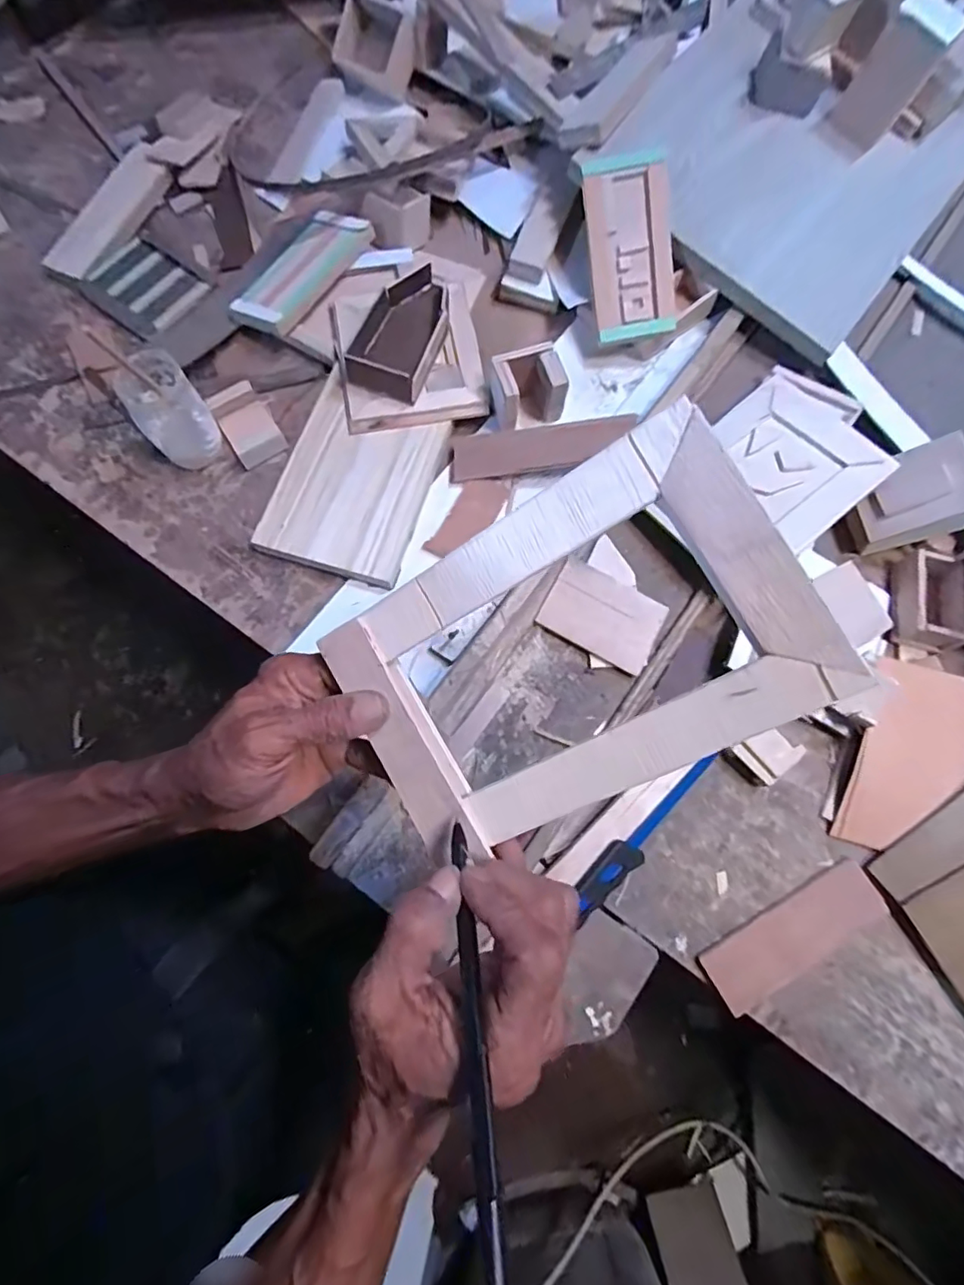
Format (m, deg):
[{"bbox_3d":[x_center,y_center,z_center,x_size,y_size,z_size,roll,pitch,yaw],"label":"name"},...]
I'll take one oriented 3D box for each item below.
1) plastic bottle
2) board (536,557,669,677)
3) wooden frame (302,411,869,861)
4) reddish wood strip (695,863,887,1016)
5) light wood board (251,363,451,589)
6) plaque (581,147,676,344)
[{"bbox_3d":[-0.303,-0.223,0.539,0.065,0.097,0.060,0,73,-1],"label":"plastic bottle"},{"bbox_3d":[0.116,-0.026,0.521,0.108,0.008,0.075,27,75,7],"label":"board"},{"bbox_3d":[0.033,0.008,0.246,0.202,0.011,0.131,-31,88,19],"label":"wooden frame"},{"bbox_3d":[0.265,0.248,0.462,0.161,0.010,0.053,-27,76,-9],"label":"reddish wood strip"},{"bbox_3d":[-0.129,-0.165,0.556,0.147,0.018,0.194,16,74,4],"label":"light wood board"},{"bbox_3d":[0.160,-0.420,0.582,0.085,0.027,0.182,-8,99,-1],"label":"plaque"}]

